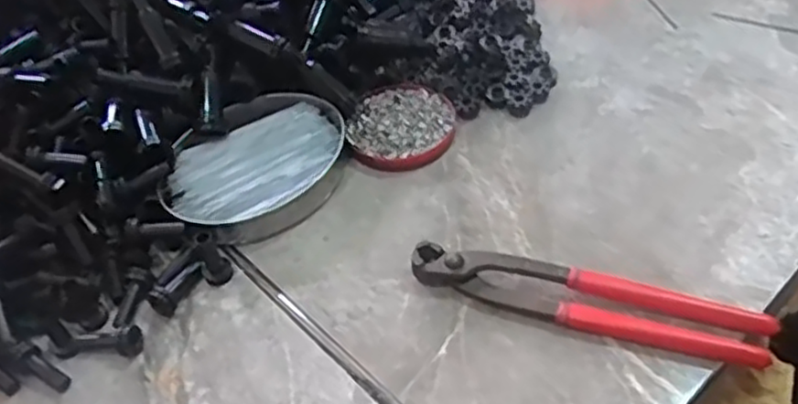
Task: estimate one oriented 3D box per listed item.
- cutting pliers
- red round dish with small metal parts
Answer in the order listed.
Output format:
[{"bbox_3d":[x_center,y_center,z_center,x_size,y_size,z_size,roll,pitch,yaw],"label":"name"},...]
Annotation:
[{"bbox_3d":[0.107,0.057,0.412,0.200,0.017,0.034,13,51,16],"label":"cutting pliers"},{"bbox_3d":[0.001,-0.058,0.531,0.078,0.011,0.081,-3,49,3],"label":"red round dish with small metal parts"}]

